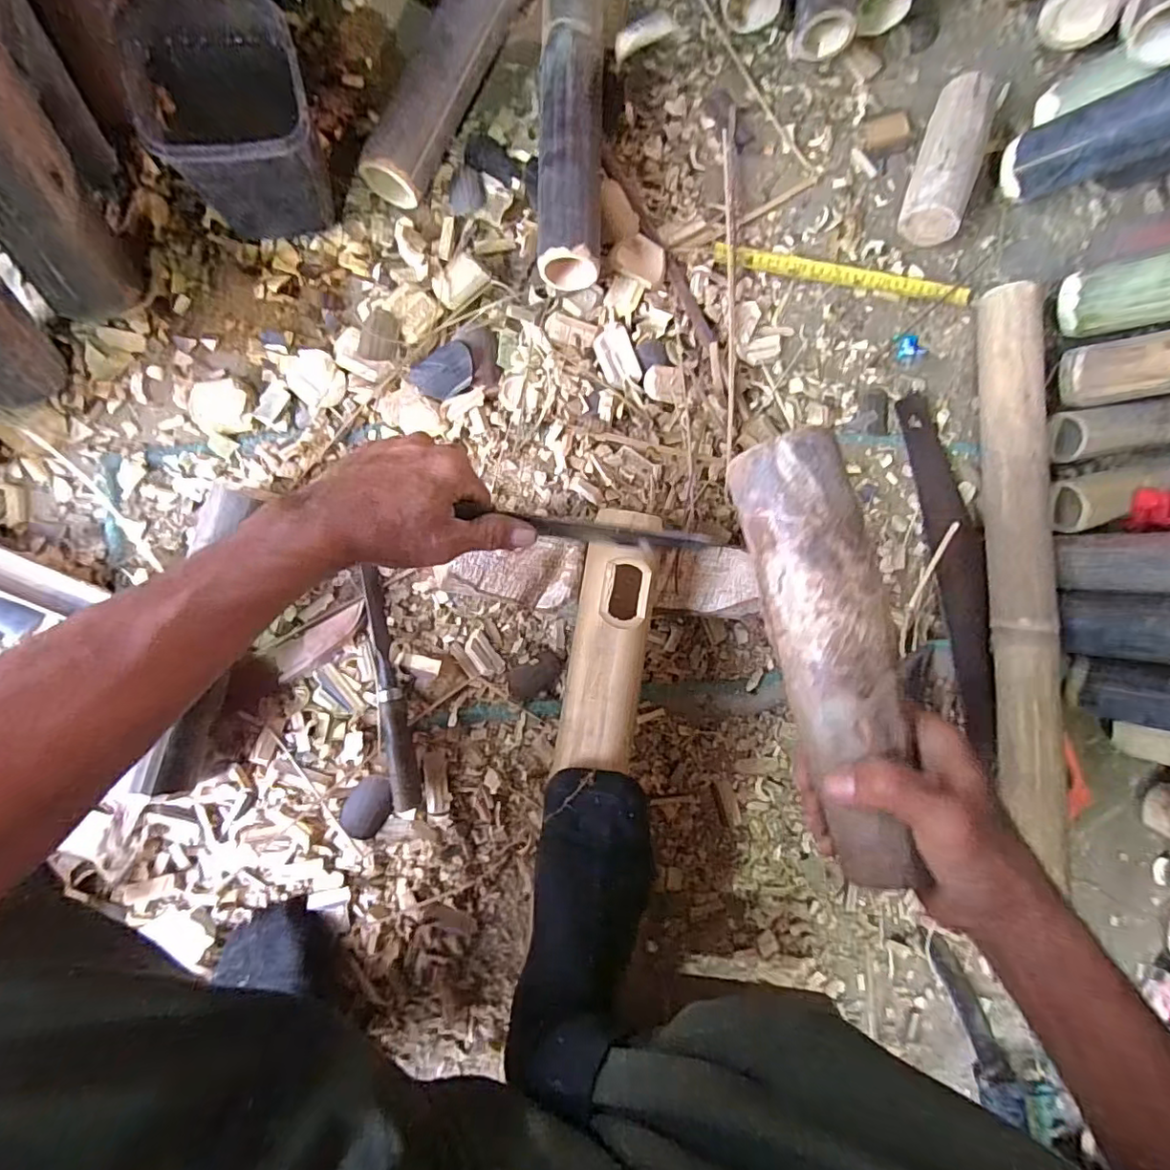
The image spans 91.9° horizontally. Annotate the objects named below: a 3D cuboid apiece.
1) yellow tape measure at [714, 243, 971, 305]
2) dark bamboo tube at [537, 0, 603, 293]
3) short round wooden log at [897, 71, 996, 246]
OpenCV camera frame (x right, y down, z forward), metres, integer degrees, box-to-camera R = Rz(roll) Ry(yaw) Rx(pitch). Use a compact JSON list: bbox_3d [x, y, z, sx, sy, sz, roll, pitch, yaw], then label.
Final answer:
[{"bbox_3d":[0.280,-0.333,0.608,0.292,0.007,0.020,4,89,-10],"label":"yellow tape measure"},{"bbox_3d":[-0.015,-0.401,0.529,0.059,0.066,0.240,1,89,-10],"label":"dark bamboo tube"},{"bbox_3d":[0.382,-0.444,0.597,0.059,0.062,0.163,17,87,-9],"label":"short round wooden log"}]

